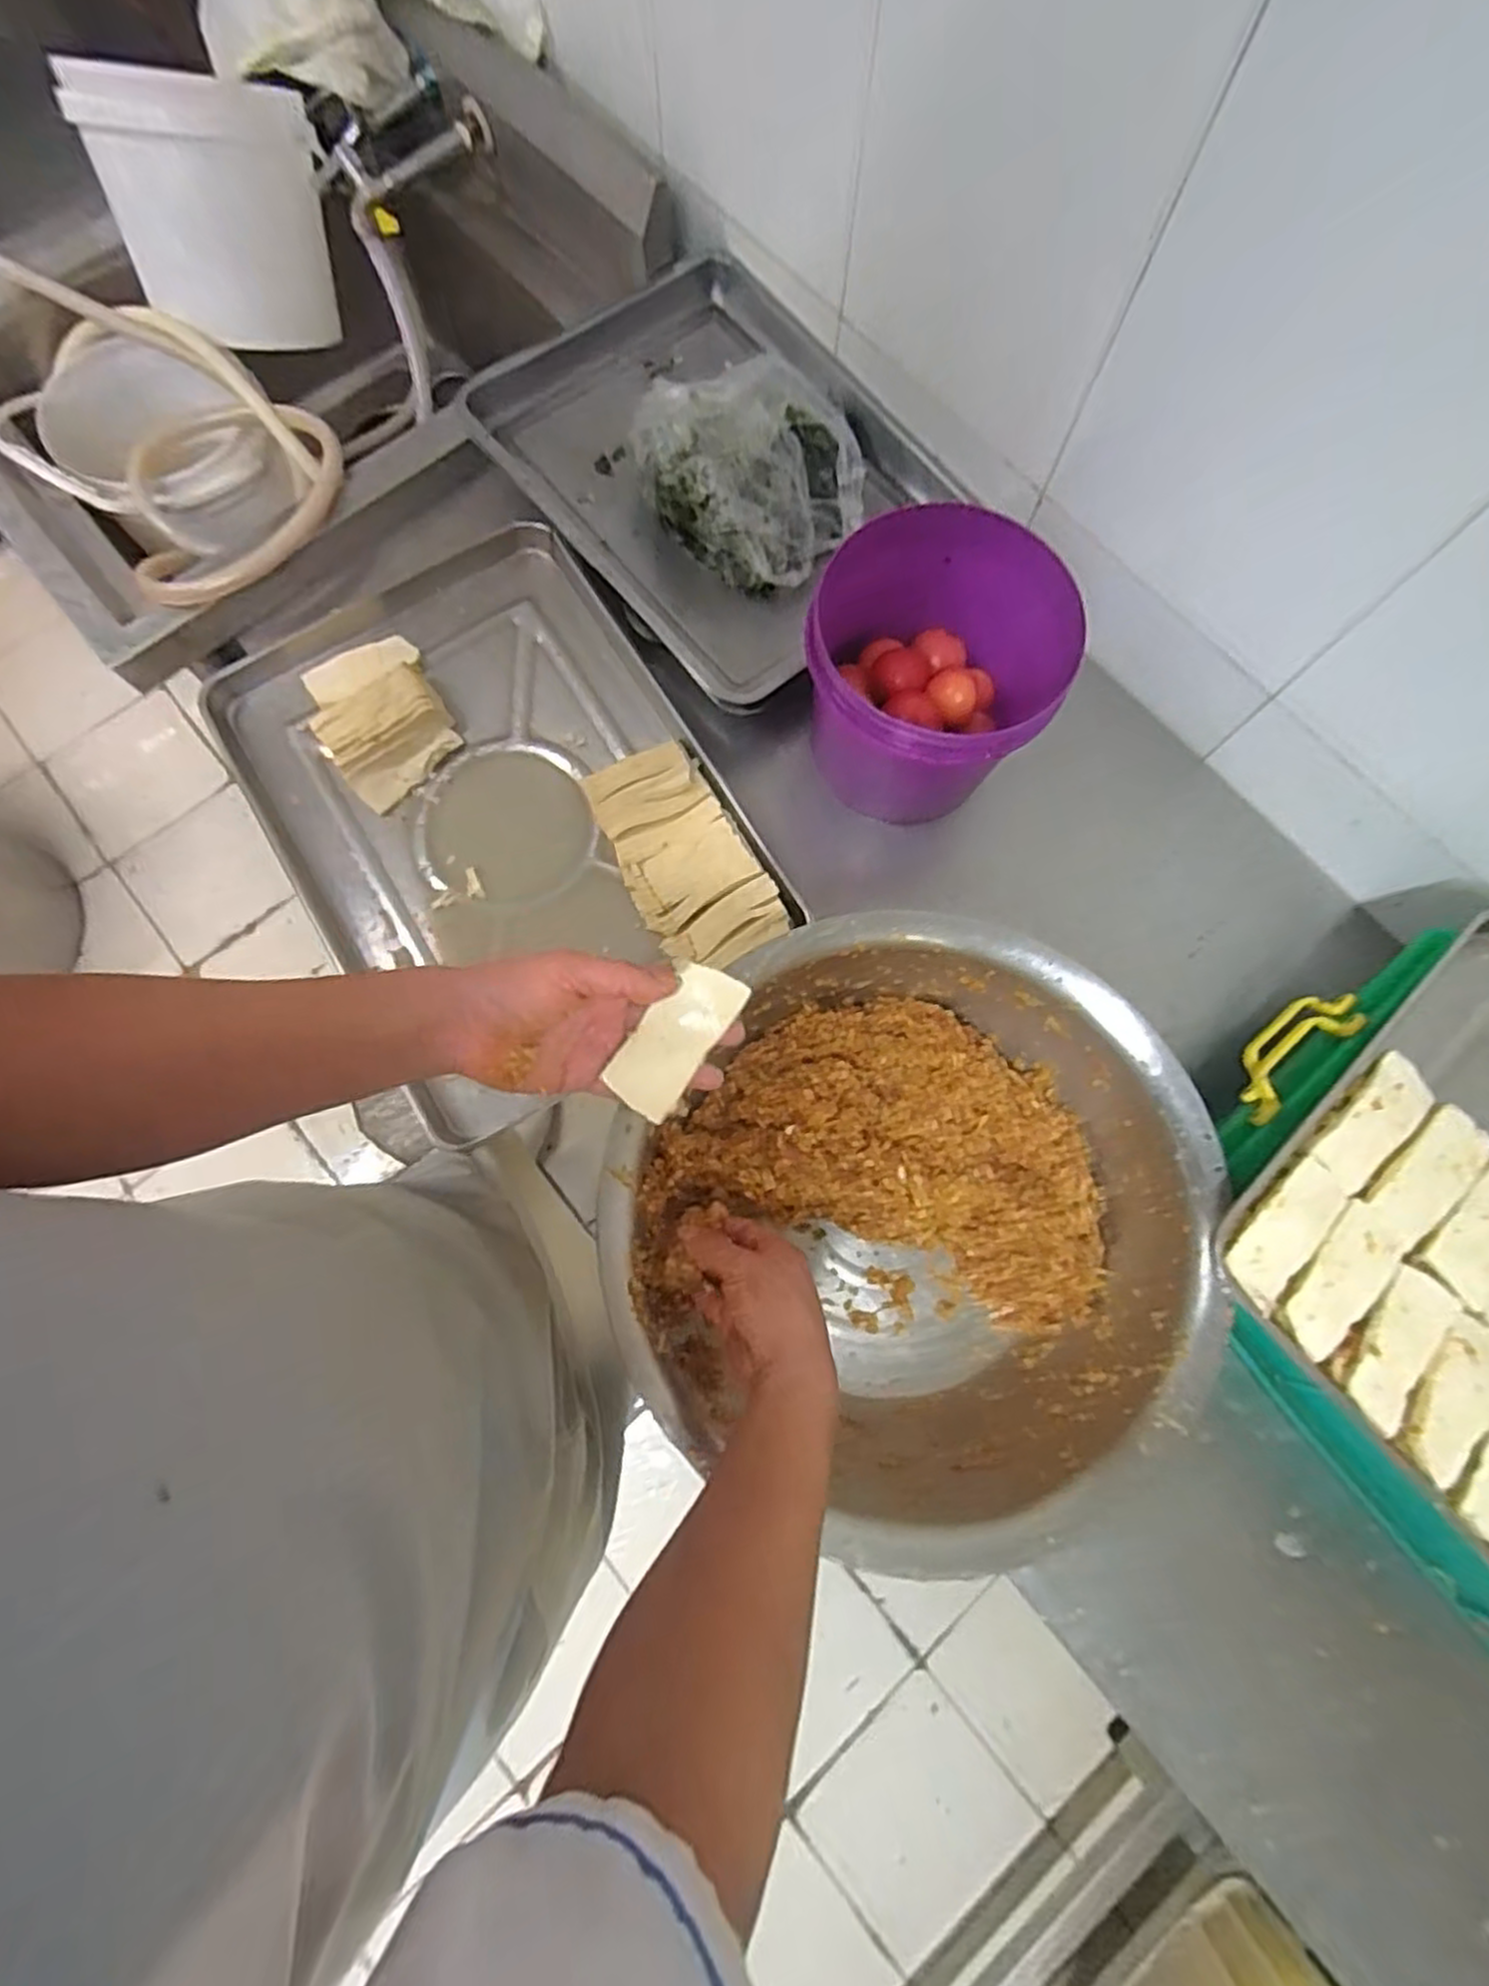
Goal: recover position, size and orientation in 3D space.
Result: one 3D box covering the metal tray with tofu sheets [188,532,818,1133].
[{"bbox_3d":[-0.254,-0.187,0.776,0.411,0.065,0.540,-31,79,-8],"label":"metal tray with tofu sheets"}]

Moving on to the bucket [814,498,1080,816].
[{"bbox_3d":[0.165,-0.291,0.721,0.221,0.191,0.208,0,77,-1],"label":"bucket"}]

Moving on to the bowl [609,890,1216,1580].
[{"bbox_3d":[0.138,0.180,0.648,0.425,0.154,0.437,0,77,-1],"label":"bowl"}]

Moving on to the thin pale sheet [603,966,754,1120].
[{"bbox_3d":[-0.045,0.030,0.511,0.046,0.011,0.107,36,87,7],"label":"thin pale sheet"}]

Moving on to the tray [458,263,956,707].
[{"bbox_3d":[-0.022,-0.555,0.797,0.363,0.129,0.448,-41,81,-10],"label":"tray"}]

